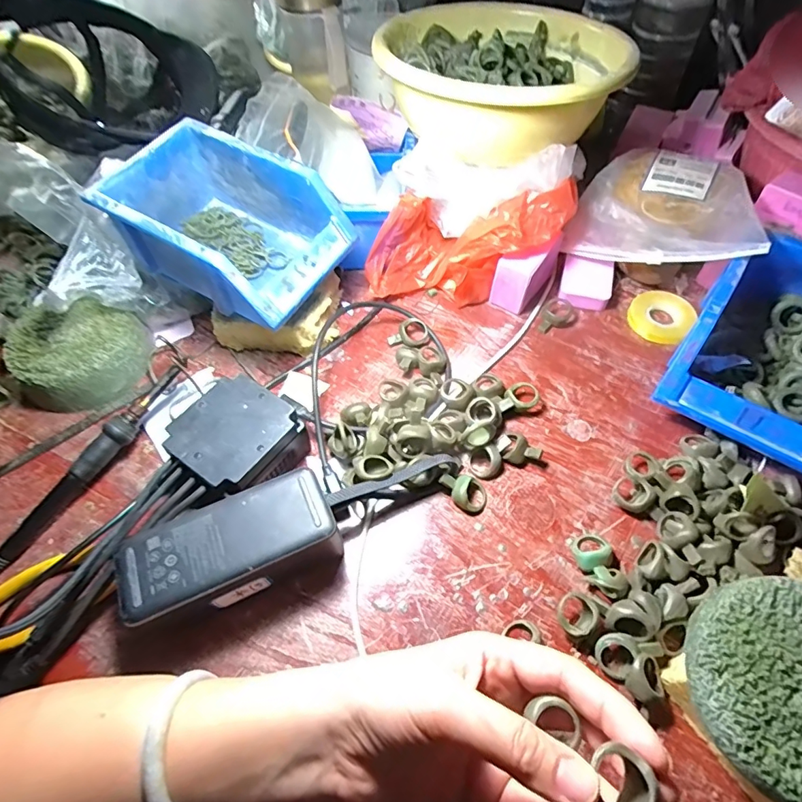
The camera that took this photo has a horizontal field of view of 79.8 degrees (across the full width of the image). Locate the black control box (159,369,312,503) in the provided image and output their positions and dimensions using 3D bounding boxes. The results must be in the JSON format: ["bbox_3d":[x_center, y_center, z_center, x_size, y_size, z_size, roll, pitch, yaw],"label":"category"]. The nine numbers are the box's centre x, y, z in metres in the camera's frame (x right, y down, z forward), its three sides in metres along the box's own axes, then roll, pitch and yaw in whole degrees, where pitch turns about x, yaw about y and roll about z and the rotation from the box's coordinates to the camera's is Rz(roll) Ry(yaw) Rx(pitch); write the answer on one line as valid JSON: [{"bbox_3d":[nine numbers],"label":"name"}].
[{"bbox_3d":[-0.121,0.034,0.357,0.077,0.050,0.086,27,61,19],"label":"black control box"}]

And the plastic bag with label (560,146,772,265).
[{"bbox_3d":[0.256,-0.180,0.462,0.158,0.066,0.151,29,62,20],"label":"plastic bag with label"}]

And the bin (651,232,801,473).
[{"bbox_3d":[0.294,-0.044,0.372,0.118,0.062,0.174,31,63,21],"label":"bin"}]

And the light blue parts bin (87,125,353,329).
[{"bbox_3d":[-0.144,-0.147,0.405,0.175,0.081,0.122,26,61,19],"label":"light blue parts bin"}]

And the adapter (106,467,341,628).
[{"bbox_3d":[-0.106,0.098,0.313,0.127,0.053,0.057,-20,57,-10],"label":"adapter"}]

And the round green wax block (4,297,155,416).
[{"bbox_3d":[-0.277,-0.039,0.414,0.105,0.049,0.088,-10,56,-4],"label":"round green wax block"}]

